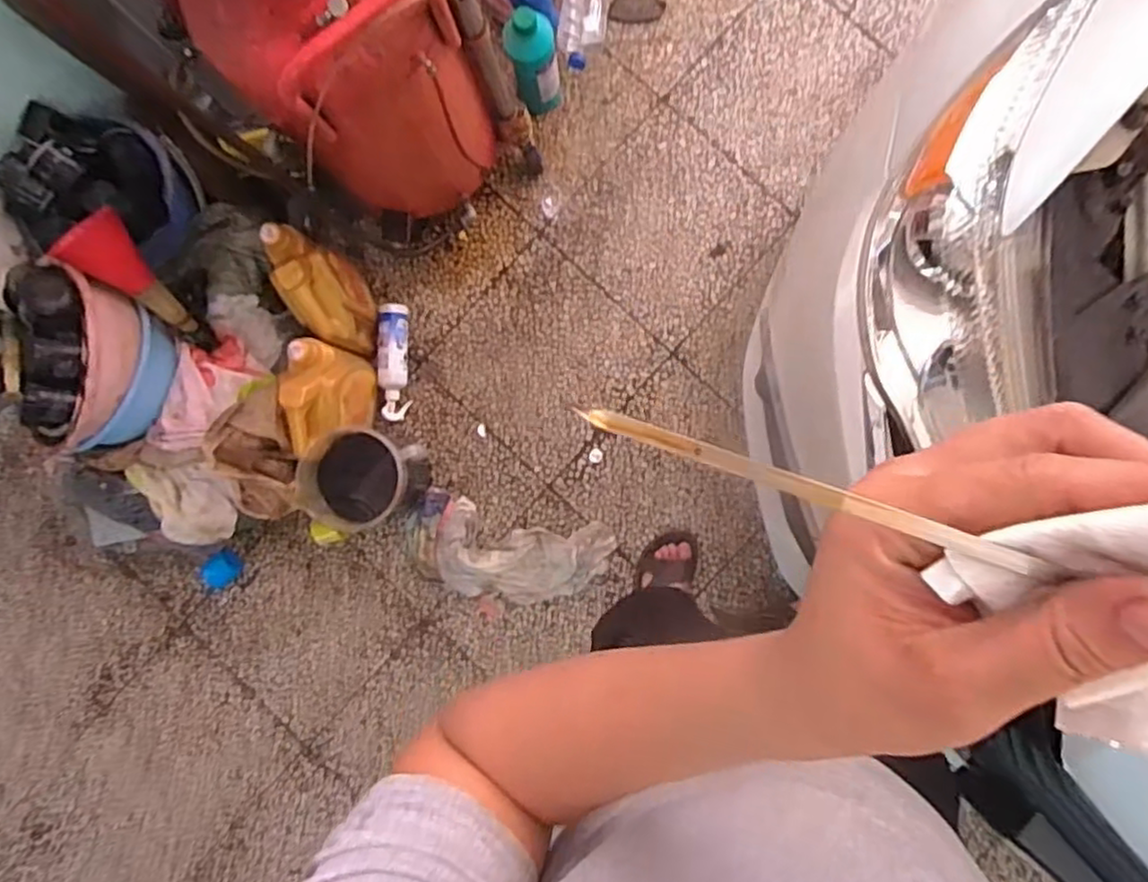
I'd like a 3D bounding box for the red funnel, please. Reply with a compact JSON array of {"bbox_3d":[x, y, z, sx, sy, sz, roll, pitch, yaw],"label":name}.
[{"bbox_3d":[-0.743,-0.267,1.195,0.095,0.280,0.089,-34,44,3],"label":"red funnel"}]

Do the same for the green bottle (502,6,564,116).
[{"bbox_3d":[-0.077,-0.754,1.383,0.099,0.244,0.106,0,89,3],"label":"green bottle"}]

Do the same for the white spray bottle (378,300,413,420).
[{"bbox_3d":[-0.385,-0.169,1.470,0.059,0.056,0.249,-1,89,3],"label":"white spray bottle"}]

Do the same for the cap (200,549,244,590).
[{"bbox_3d":[-0.760,0.278,1.472,0.084,0.021,0.066,-42,87,2],"label":"cap"}]

